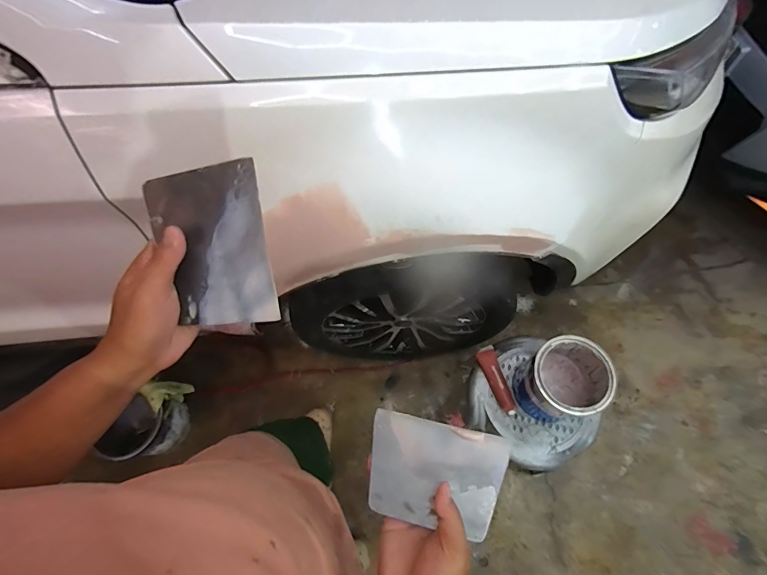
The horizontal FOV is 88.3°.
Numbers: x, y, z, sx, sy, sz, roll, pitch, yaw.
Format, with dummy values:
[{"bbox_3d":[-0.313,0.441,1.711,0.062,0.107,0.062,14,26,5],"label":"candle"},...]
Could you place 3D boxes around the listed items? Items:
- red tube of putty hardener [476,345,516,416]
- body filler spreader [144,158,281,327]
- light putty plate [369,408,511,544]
[{"bbox_3d":[0.294,0.240,1.019,0.050,0.025,0.177,-18,65,-8],"label":"red tube of putty hardener"},{"bbox_3d":[-0.150,-0.033,0.348,0.093,0.007,0.137,-7,102,0],"label":"body filler spreader"},{"bbox_3d":[0.051,0.190,0.407,0.136,0.007,0.096,8,62,16],"label":"light putty plate"}]

